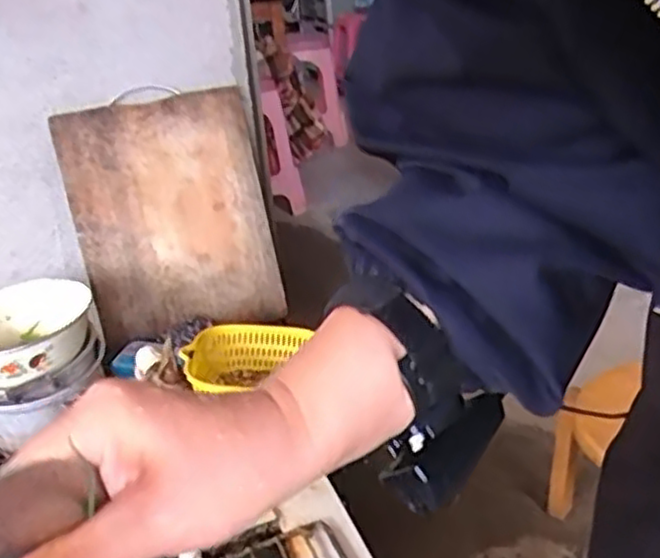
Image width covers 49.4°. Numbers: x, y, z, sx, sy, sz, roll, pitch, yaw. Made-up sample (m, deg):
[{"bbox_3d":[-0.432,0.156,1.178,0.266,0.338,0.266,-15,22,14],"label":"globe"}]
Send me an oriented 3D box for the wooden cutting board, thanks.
[{"bbox_3d":[-0.253,-0.100,1.157,0.290,0.371,0.021,-13,9,-13],"label":"wooden cutting board"}]

